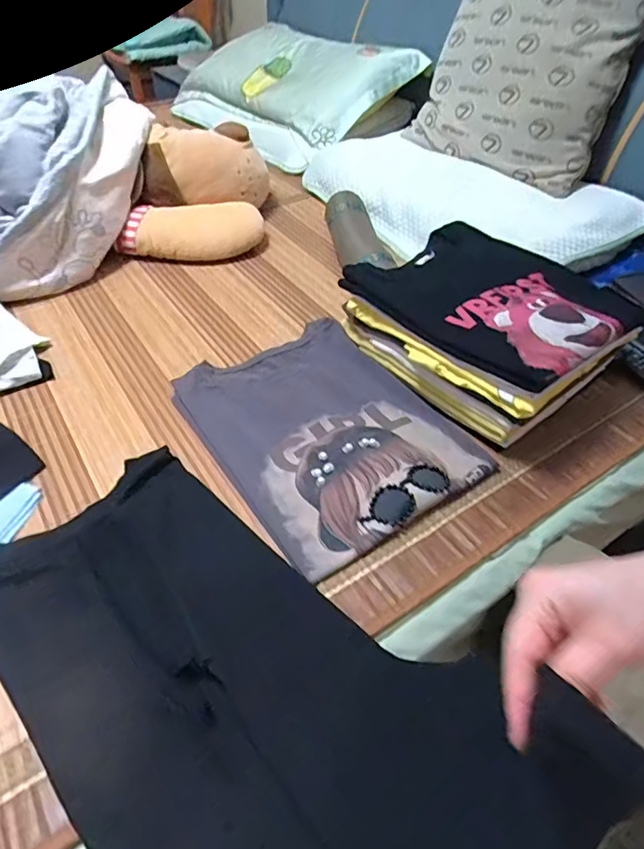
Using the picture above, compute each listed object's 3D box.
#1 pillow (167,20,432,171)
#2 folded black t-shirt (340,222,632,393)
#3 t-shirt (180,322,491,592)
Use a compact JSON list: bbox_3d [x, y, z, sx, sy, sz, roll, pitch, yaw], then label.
[{"bbox_3d":[-0.124,-0.970,1.459,0.719,0.112,0.437,38,92,32],"label":"pillow"},{"bbox_3d":[0.231,-0.181,0.700,0.250,0.033,0.320,-31,54,-27],"label":"folded black t-shirt"},{"bbox_3d":[-0.001,-0.003,0.665,0.276,0.025,0.356,-26,51,-24],"label":"t-shirt"}]

